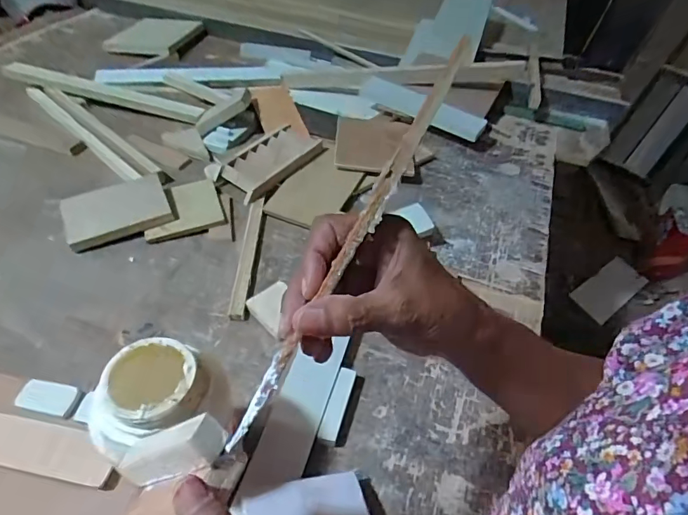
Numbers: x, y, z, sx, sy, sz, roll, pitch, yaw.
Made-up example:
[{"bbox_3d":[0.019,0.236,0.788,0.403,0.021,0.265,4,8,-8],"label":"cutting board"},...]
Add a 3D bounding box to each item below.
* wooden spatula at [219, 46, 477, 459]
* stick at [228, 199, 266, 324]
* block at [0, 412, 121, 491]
[{"bbox_3d":[0.006,-0.010,0.217,0.009,0.007,0.227,29,84,20],"label":"wooden spatula"},{"bbox_3d":[-0.130,-0.011,0.611,0.021,0.011,0.223,2,47,-3],"label":"stick"},{"bbox_3d":[-0.259,0.170,0.396,0.131,0.007,0.041,10,47,5],"label":"block"}]

